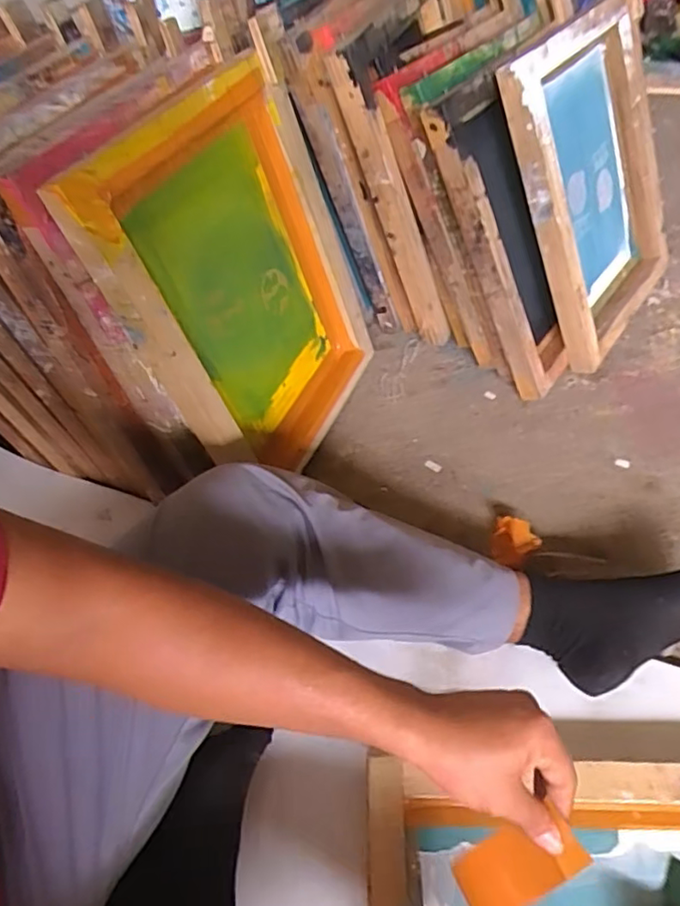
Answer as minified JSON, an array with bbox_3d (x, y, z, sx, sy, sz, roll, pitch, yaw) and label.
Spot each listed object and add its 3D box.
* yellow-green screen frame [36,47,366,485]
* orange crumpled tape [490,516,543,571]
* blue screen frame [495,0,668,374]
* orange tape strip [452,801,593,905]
[{"bbox_3d":[-0.105,-0.213,0.787,0.058,0.478,0.404,11,51,30],"label":"yellow-green screen frame"},{"bbox_3d":[0.230,0.118,0.796,0.063,0.022,0.060,-35,60,-23],"label":"orange crumpled tape"},{"bbox_3d":[0.419,-0.432,0.965,0.051,0.471,0.375,11,48,46],"label":"blue screen frame"},{"bbox_3d":[0.127,0.295,0.422,0.090,0.006,0.046,-36,62,3],"label":"orange tape strip"}]

